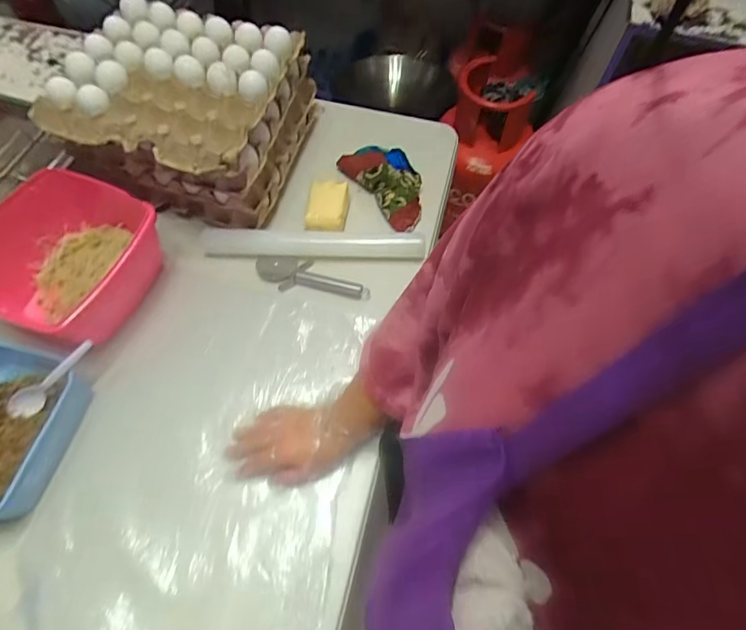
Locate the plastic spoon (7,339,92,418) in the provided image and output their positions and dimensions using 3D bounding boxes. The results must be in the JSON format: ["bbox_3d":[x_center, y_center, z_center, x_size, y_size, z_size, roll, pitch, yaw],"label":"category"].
[{"bbox_3d":[-0.401,0.083,0.559,0.143,0.030,0.019,-40,68,8],"label":"plastic spoon"}]

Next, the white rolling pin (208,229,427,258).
[{"bbox_3d":[-0.093,-0.113,0.699,0.339,0.028,0.039,2,63,0],"label":"white rolling pin"}]

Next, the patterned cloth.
[{"bbox_3d":[0.027,-0.227,0.752,0.086,0.032,0.172,-31,67,-16],"label":"patterned cloth"}]

